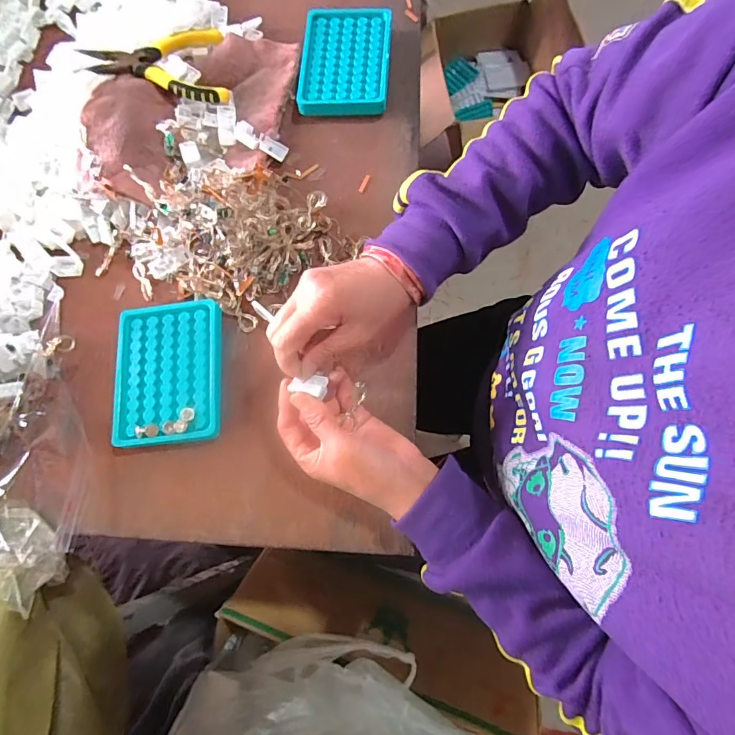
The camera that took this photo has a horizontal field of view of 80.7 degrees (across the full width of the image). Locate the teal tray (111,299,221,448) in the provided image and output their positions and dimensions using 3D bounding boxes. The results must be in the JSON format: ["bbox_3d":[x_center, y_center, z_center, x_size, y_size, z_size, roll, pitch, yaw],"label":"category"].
[{"bbox_3d":[-0.189,0.004,0.406,0.102,0.013,0.133,-6,74,-1],"label":"teal tray"}]

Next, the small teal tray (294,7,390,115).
[{"bbox_3d":[-0.025,-0.346,0.490,0.097,0.024,0.131,3,75,6],"label":"small teal tray"}]

